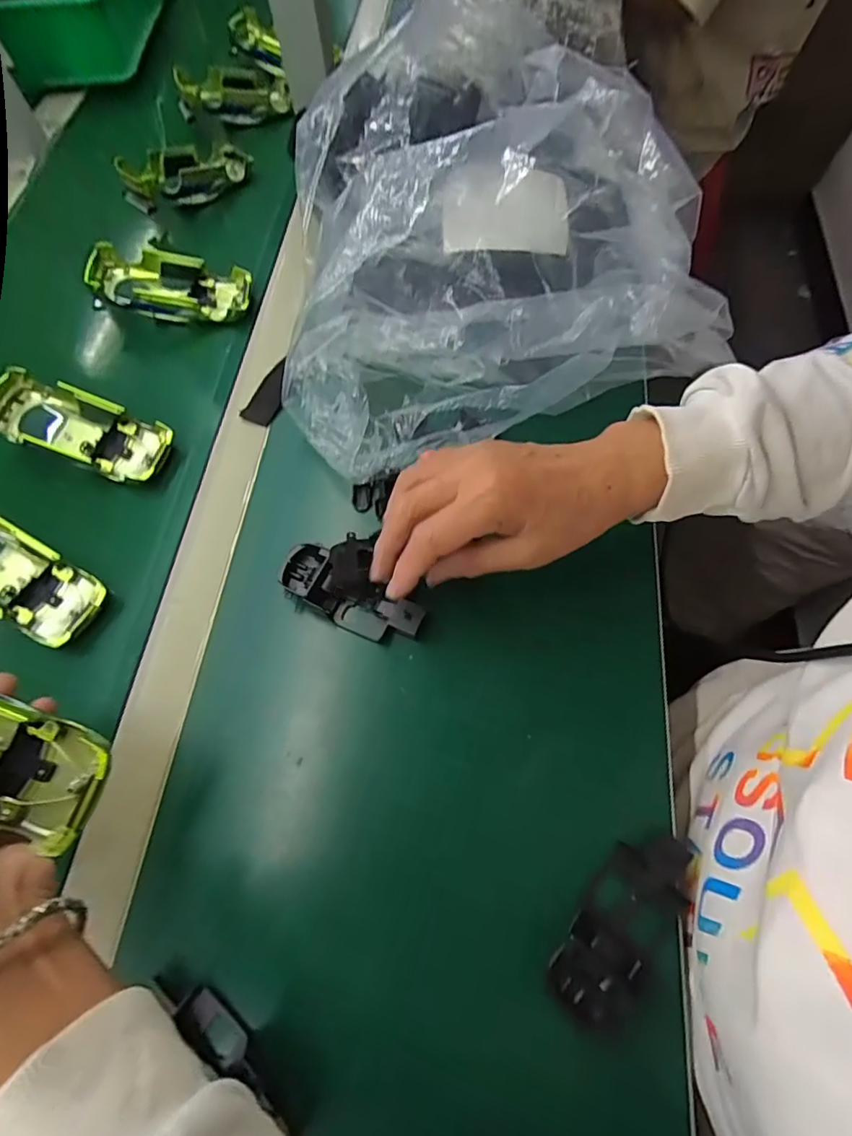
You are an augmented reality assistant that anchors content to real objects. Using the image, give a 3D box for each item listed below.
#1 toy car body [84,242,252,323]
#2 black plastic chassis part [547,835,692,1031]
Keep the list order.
[{"bbox_3d":[-0.231,-0.253,0.477,0.138,0.048,0.056,3,41,-8],"label":"toy car body"},{"bbox_3d":[0.104,0.186,0.279,0.040,0.018,0.100,37,72,17],"label":"black plastic chassis part"}]

